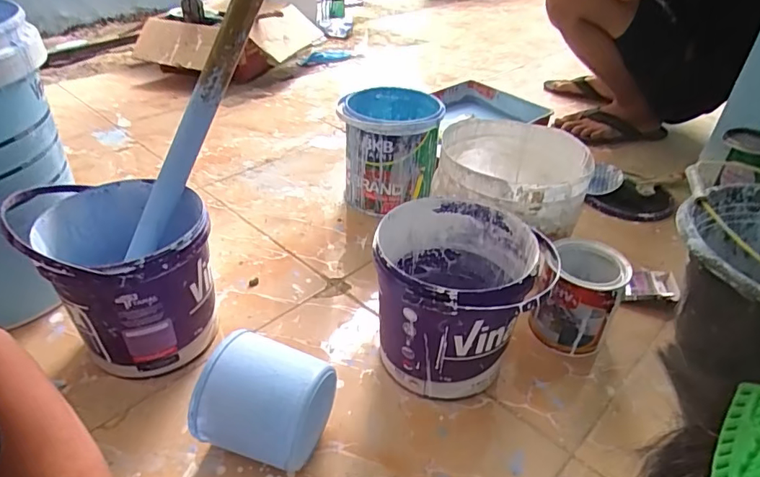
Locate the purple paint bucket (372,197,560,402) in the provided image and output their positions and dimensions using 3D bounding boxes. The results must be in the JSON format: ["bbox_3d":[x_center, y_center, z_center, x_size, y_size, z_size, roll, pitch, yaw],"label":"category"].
[{"bbox_3d":[0.086,0.081,0.620,0.175,0.187,0.193,1,36,0],"label":"purple paint bucket"}]

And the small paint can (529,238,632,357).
[{"bbox_3d":[0.266,0.084,0.678,0.091,0.127,0.091,1,36,-1],"label":"small paint can"}]

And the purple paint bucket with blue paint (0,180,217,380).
[{"bbox_3d":[-0.306,0.047,0.630,0.182,0.206,0.190,1,36,-1],"label":"purple paint bucket with blue paint"}]

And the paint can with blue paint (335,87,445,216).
[{"bbox_3d":[0.021,-0.164,0.948,0.171,0.193,0.187,1,36,-1],"label":"paint can with blue paint"}]

